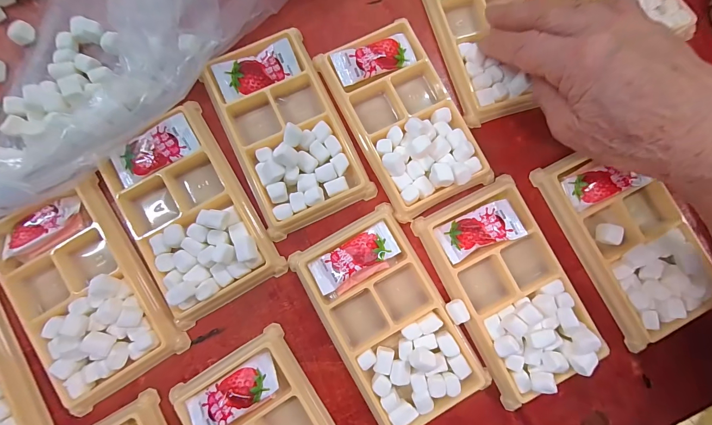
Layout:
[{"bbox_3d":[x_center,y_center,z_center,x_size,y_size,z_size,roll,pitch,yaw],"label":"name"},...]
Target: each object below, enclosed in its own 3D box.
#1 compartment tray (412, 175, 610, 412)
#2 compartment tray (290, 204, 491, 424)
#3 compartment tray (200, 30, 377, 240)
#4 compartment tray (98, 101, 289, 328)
[{"bbox_3d":[0.103,0.048,0.211,0.074,0.018,0.132,-26,85,-4],"label":"compartment tray"},{"bbox_3d":[0.023,0.069,0.209,0.074,0.015,0.133,-29,86,-5],"label":"compartment tray"},{"bbox_3d":[-0.049,-0.057,0.224,0.074,0.024,0.131,-24,85,-4],"label":"compartment tray"},{"bbox_3d":[-0.112,0.002,0.210,0.077,0.015,0.126,-32,86,-5],"label":"compartment tray"}]

